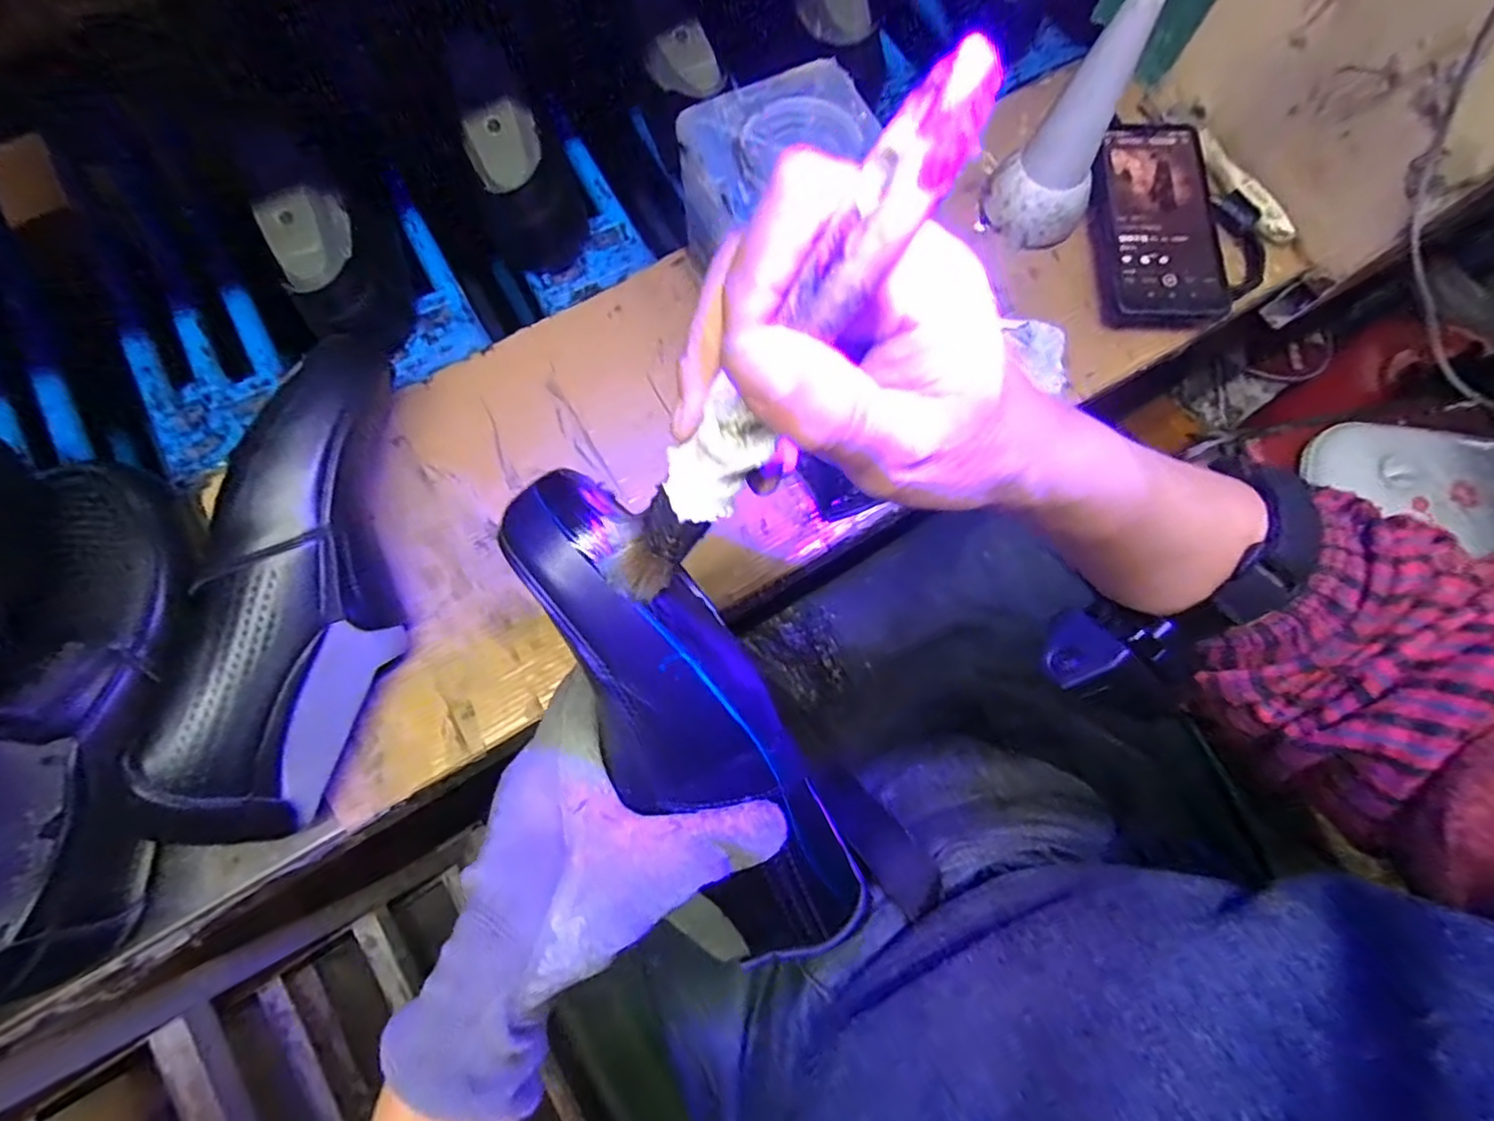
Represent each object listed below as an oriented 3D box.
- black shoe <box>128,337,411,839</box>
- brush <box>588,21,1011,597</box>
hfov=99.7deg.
[{"bbox_3d":[-0.237,0.009,0.346,0.076,0.087,0.260,5,76,0],"label":"black shoe"},{"bbox_3d":[0.001,-0.039,0.154,0.023,0.152,0.017,50,40,10],"label":"brush"}]

